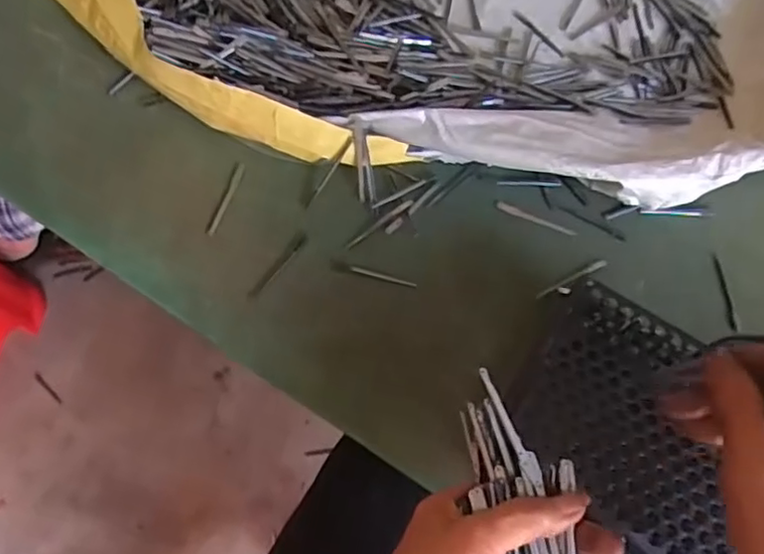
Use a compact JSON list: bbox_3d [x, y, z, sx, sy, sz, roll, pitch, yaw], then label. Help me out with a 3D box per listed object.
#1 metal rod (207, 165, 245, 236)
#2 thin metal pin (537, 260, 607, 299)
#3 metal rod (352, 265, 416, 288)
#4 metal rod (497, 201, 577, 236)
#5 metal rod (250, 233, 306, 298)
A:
[{"bbox_3d":[-0.125,-0.063,0.509,0.007,0.004,0.067,17,69,4],"label":"metal rod"},{"bbox_3d":[0.152,0.001,0.503,0.068,0.005,0.006,-25,72,-11],"label":"thin metal pin"},{"bbox_3d":[0.001,0.000,0.490,0.053,0.004,0.004,15,69,3],"label":"metal rod"},{"bbox_3d":[0.127,-0.048,0.523,0.070,0.004,0.007,22,70,6],"label":"metal rod"},{"bbox_3d":[-0.079,-0.009,0.487,0.007,0.004,0.063,34,71,10],"label":"metal rod"}]

